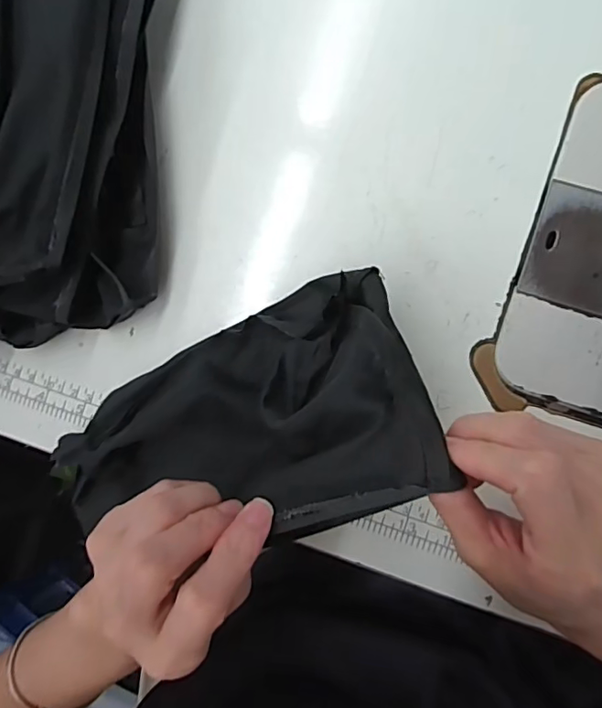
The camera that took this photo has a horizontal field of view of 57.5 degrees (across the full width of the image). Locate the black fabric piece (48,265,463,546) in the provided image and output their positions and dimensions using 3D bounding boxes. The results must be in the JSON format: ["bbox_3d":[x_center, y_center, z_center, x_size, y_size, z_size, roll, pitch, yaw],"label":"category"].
[{"bbox_3d":[-0.033,0.025,0.275,0.212,0.068,0.104,-10,85,38],"label":"black fabric piece"}]

